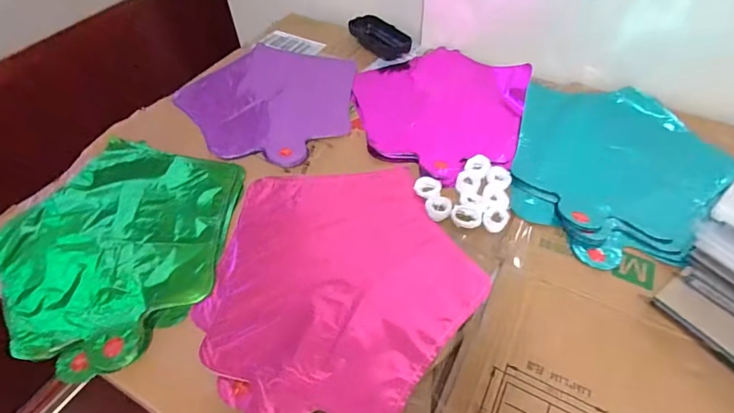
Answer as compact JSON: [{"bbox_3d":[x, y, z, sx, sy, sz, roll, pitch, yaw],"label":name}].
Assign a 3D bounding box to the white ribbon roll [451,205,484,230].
[{"bbox_3d":[0.099,0.009,0.412,0.029,0.006,0.023,2,51,3],"label":"white ribbon roll"}]

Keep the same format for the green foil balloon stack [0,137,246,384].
[{"bbox_3d":[-0.249,0.029,0.408,0.228,0.008,0.236,11,52,10],"label":"green foil balloon stack"}]

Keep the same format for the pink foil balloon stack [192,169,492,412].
[{"bbox_3d":[-0.031,0.059,0.379,0.231,0.011,0.253,-23,54,-17],"label":"pink foil balloon stack"}]

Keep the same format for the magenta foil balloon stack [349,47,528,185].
[{"bbox_3d":[0.087,-0.135,0.527,0.218,0.014,0.249,20,54,17],"label":"magenta foil balloon stack"}]

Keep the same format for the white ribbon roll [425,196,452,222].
[{"bbox_3d":[0.071,0.001,0.415,0.025,0.006,0.028,-3,51,-1],"label":"white ribbon roll"}]

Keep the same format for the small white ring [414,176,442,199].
[{"bbox_3d":[0.063,-0.019,0.431,0.027,0.007,0.025,-1,51,1],"label":"small white ring"}]

